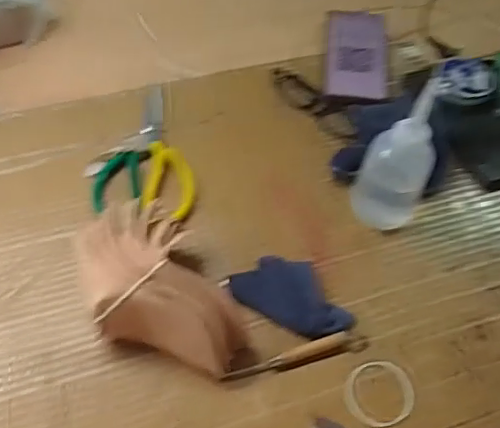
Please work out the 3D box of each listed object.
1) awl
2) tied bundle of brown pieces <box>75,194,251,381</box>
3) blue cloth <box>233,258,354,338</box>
[{"bbox_3d":[0.041,0.123,0.502,0.133,0.012,0.015,-12,58,-13],"label":"awl"},{"bbox_3d":[-0.081,0.066,0.490,0.096,0.080,0.165,-37,66,-25],"label":"tied bundle of brown pieces"},{"bbox_3d":[0.042,0.075,0.540,0.113,0.020,0.061,32,59,16],"label":"blue cloth"}]

